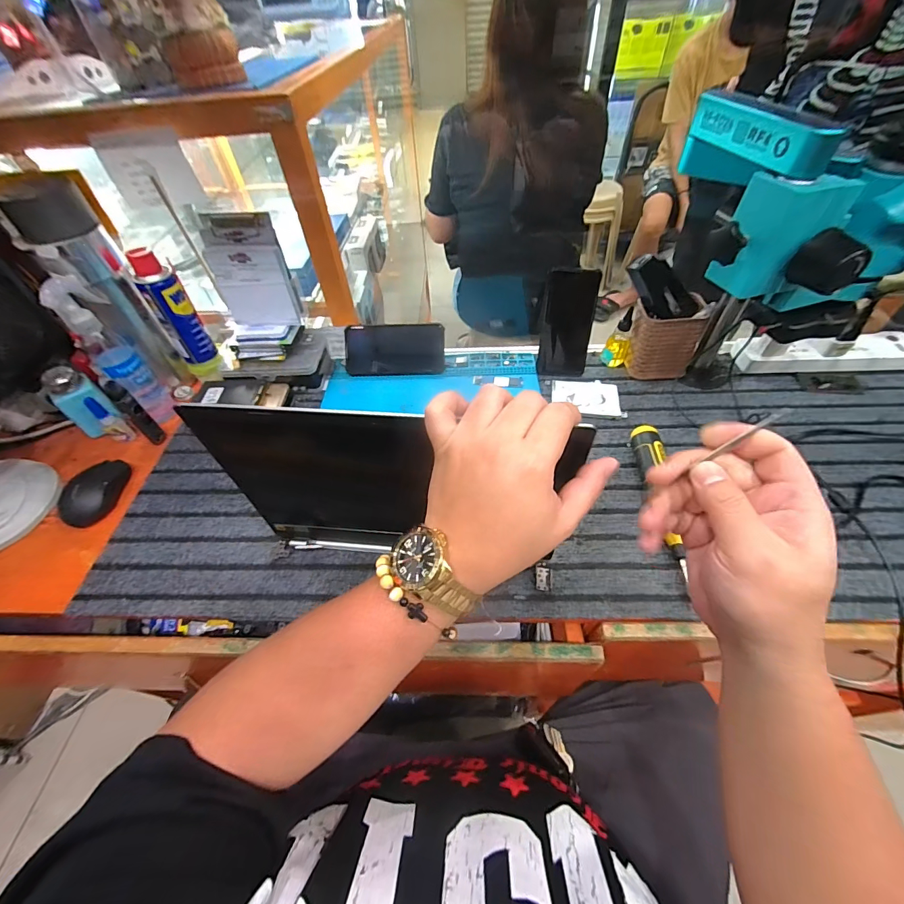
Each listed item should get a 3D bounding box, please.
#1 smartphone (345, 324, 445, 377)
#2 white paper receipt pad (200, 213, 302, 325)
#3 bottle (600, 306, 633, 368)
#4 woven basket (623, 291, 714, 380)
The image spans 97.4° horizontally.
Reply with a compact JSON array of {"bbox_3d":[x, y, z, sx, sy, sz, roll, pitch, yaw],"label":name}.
[{"bbox_3d":[-0.092,-0.166,0.648,0.159,0.079,0.013,-1,13,0],"label":"smartphone"},{"bbox_3d":[-0.285,-0.255,0.570,0.106,0.150,0.027,-3,43,0],"label":"white paper receipt pad"},{"bbox_3d":[0.267,-0.182,0.632,0.039,0.087,0.039,20,54,19],"label":"bottle"},{"bbox_3d":[0.316,-0.168,0.597,0.097,0.100,0.062,4,51,7],"label":"woven basket"}]

